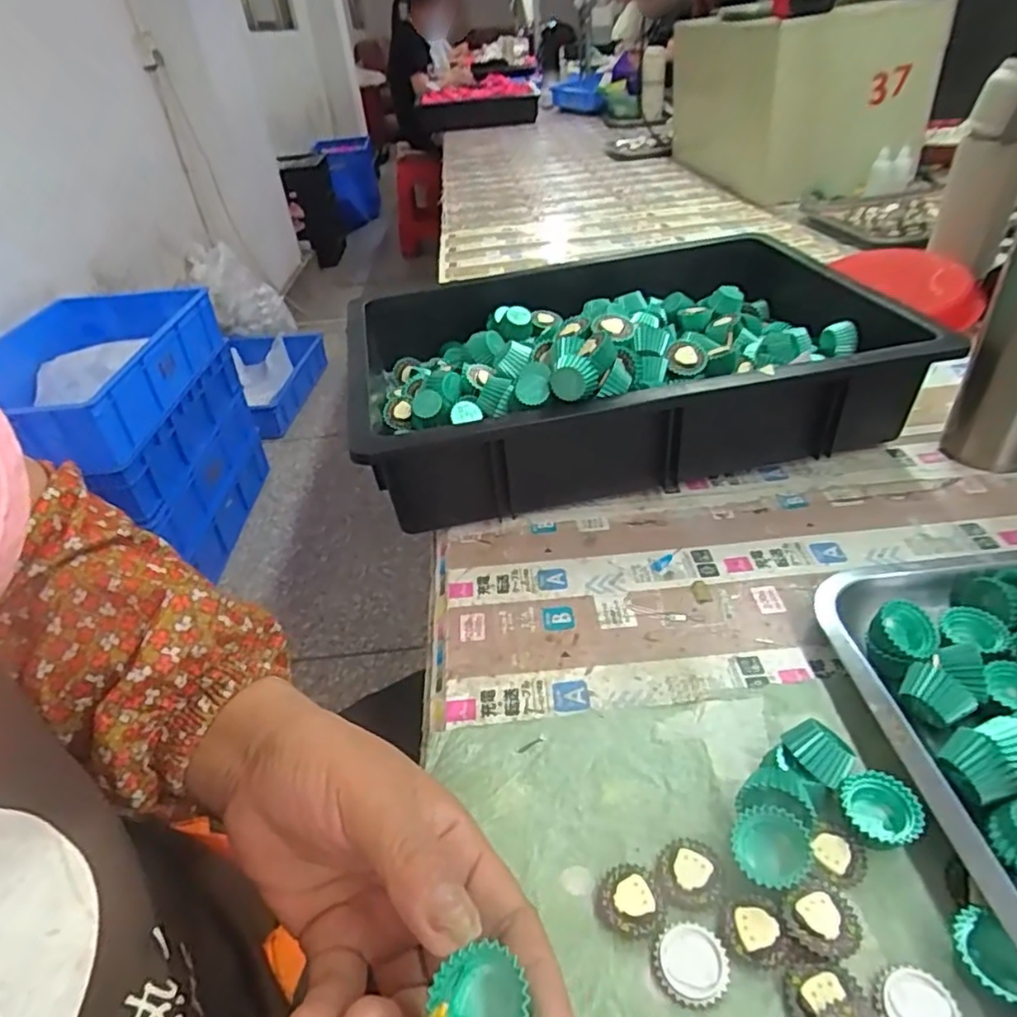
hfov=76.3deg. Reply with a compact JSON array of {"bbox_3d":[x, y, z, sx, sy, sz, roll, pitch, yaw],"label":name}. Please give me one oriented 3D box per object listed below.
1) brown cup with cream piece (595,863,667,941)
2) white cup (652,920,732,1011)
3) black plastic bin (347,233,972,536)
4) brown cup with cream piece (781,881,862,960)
[{"bbox_3d":[0.052,0.167,0.276,0.028,0.006,0.027,-4,37,3],"label":"brown cup with cream piece"},{"bbox_3d":[0.073,0.180,0.257,0.028,0.004,0.029,24,47,34],"label":"white cup"},{"bbox_3d":[0.096,-0.127,0.573,0.435,0.116,0.308,-10,37,-4],"label":"black plastic bin"},{"bbox_3d":[0.126,0.165,0.260,0.028,0.011,0.025,20,45,31],"label":"brown cup with cream piece"}]

